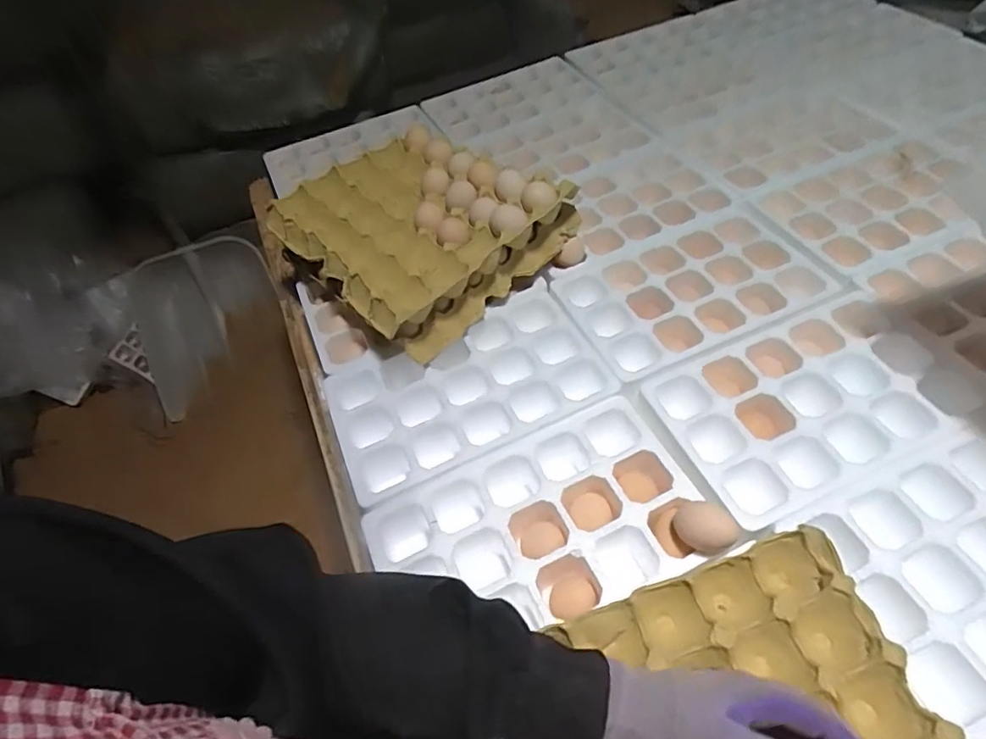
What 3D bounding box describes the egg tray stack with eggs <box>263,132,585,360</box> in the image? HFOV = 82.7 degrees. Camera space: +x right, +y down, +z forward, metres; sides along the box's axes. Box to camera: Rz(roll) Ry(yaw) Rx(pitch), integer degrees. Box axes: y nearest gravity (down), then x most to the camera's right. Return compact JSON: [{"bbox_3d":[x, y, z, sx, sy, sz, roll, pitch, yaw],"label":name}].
[{"bbox_3d":[-0.091,-0.182,0.718,0.288,0.110,0.300,-37,55,-20],"label":"egg tray stack with eggs"}]

